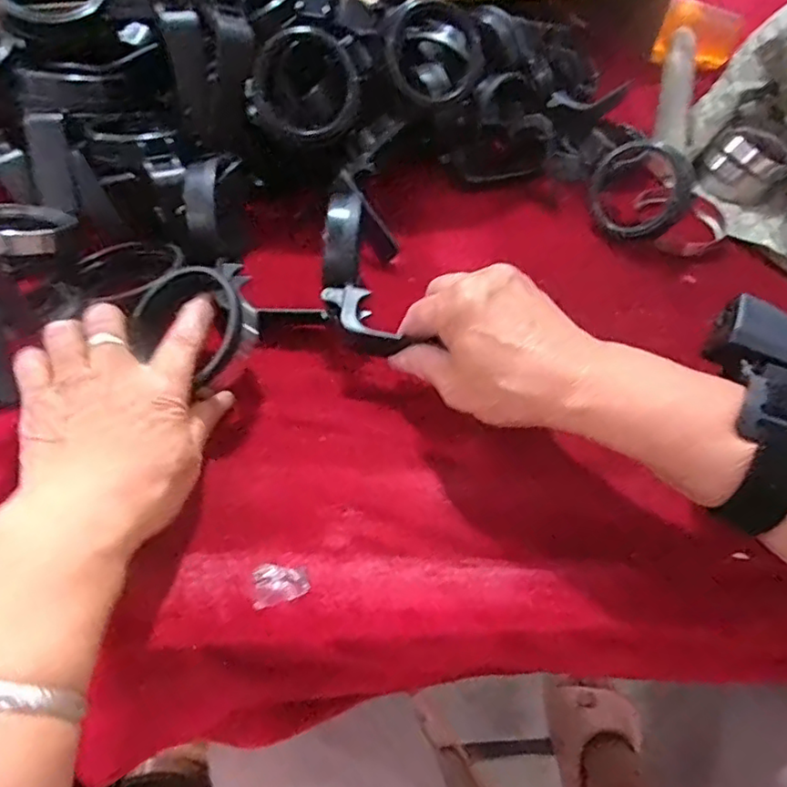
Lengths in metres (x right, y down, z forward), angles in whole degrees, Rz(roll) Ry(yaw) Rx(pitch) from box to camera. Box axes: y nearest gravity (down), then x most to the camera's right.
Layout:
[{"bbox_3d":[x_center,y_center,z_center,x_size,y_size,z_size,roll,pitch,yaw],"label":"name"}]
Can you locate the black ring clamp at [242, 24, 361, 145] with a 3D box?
[{"bbox_3d":[-0.060,-0.211,0.418,0.072,0.075,0.021,26,8,-18],"label":"black ring clamp"}]

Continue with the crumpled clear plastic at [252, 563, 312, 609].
[{"bbox_3d":[-0.054,0.090,0.289,0.026,0.004,0.020,-11,53,-13],"label":"crumpled clear plastic"}]

